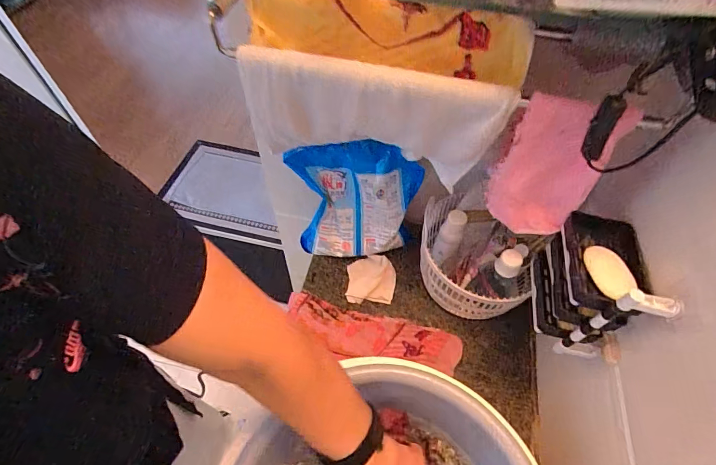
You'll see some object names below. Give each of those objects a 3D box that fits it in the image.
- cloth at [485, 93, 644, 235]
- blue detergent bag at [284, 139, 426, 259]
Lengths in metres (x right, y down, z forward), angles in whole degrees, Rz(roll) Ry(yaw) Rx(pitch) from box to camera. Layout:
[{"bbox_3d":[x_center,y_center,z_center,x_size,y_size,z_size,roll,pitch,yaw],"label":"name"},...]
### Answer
[{"bbox_3d":[0.229,-0.077,0.459,0.114,0.178,0.049,20,57,13],"label":"cloth"},{"bbox_3d":[-0.014,-0.053,0.683,0.232,0.230,0.084,8,55,5],"label":"blue detergent bag"}]

